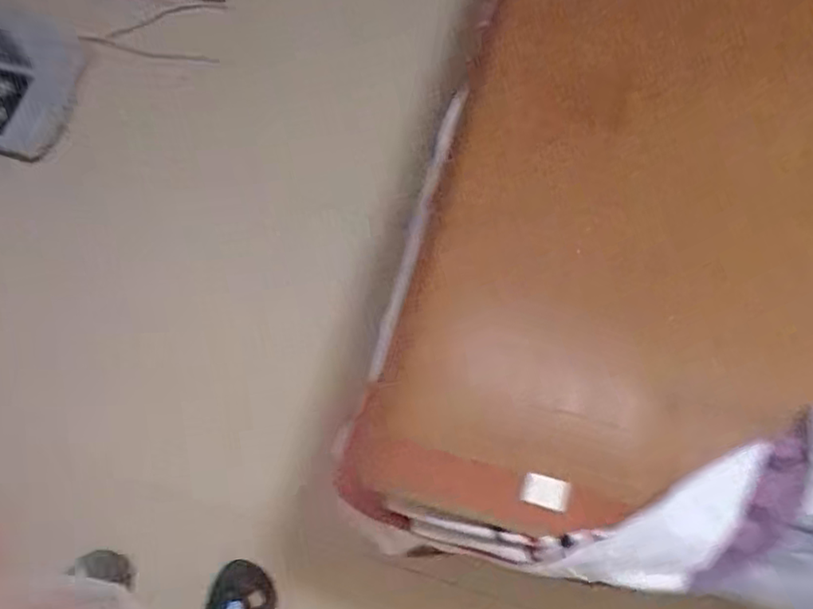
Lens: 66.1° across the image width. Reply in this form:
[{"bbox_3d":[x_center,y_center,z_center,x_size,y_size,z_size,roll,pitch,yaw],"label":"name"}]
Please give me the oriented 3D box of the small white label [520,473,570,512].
[{"bbox_3d":[0.126,0.171,0.572,0.041,0.011,0.027,16,72,3],"label":"small white label"}]

